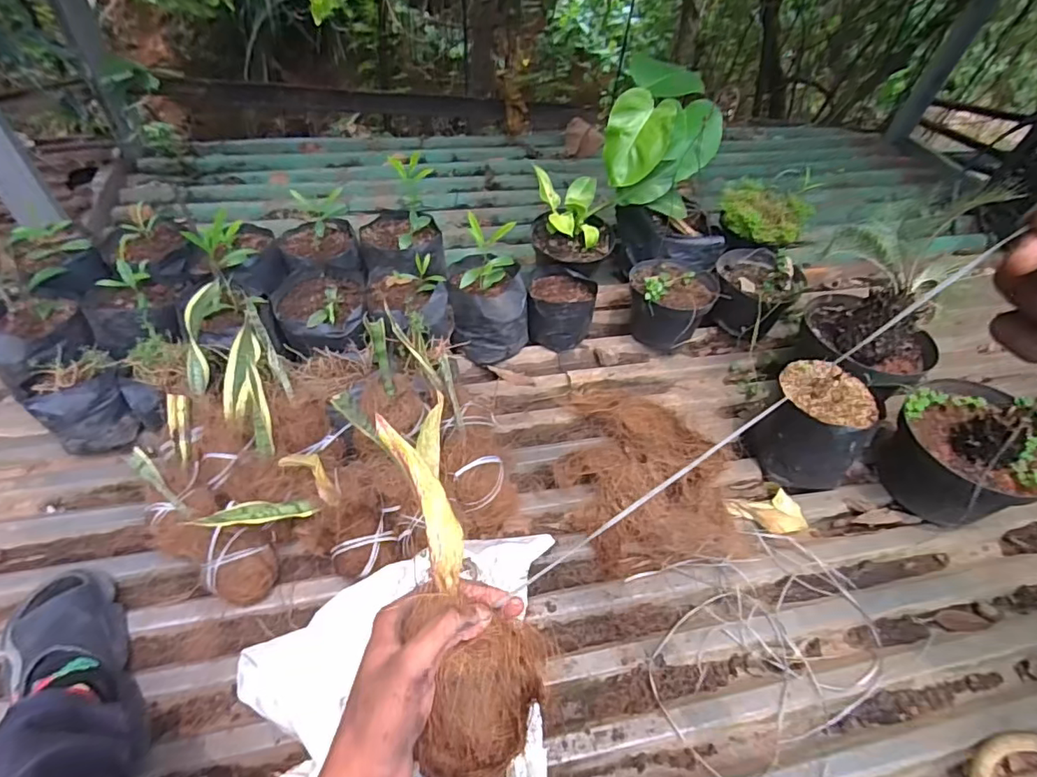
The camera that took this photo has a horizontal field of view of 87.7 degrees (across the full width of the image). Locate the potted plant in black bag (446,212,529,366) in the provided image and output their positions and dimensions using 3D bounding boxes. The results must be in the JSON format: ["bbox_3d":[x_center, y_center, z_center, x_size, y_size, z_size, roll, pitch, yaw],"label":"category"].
[{"bbox_3d":[-0.055,-0.177,1.012,0.151,0.248,0.171,-2,52,-10],"label":"potted plant in black bag"}]

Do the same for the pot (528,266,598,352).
[{"bbox_3d":[0.080,-0.154,1.074,0.133,0.106,0.116,12,51,1],"label":"pot"}]

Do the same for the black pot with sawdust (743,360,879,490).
[{"bbox_3d":[0.476,0.067,0.887,0.153,0.164,0.147,4,51,-5],"label":"black pot with sawdust"}]

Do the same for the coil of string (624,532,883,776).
[{"bbox_3d":[0.322,0.332,0.738,0.336,0.020,0.254,-18,54,-19],"label":"coil of string"}]

